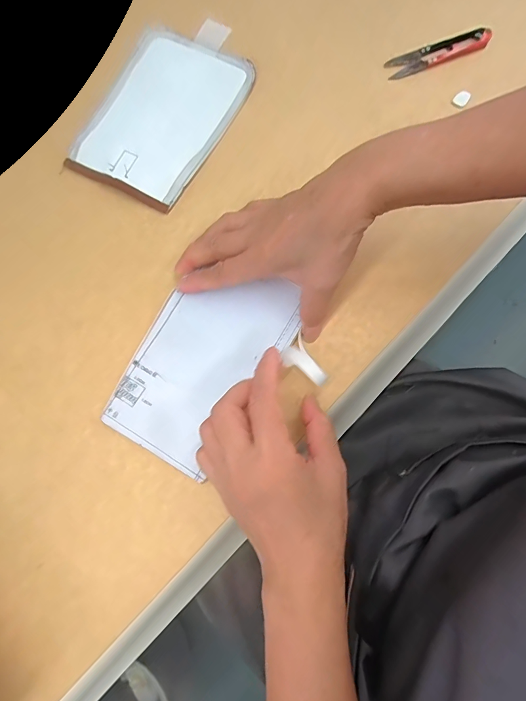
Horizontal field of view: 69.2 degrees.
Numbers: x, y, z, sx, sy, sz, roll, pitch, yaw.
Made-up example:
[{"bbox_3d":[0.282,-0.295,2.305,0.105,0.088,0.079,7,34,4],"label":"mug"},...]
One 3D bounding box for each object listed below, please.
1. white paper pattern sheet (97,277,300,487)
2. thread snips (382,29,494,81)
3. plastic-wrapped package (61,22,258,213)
[{"bbox_3d":[-0.049,0.005,0.323,0.105,0.006,0.173,31,81,10],"label":"white paper pattern sheet"},{"bbox_3d":[0.175,-0.295,0.379,0.103,0.011,0.030,-22,79,-3],"label":"thread snips"},{"bbox_3d":[-0.095,-0.247,0.387,0.126,0.009,0.206,25,80,6],"label":"plastic-wrapped package"}]

